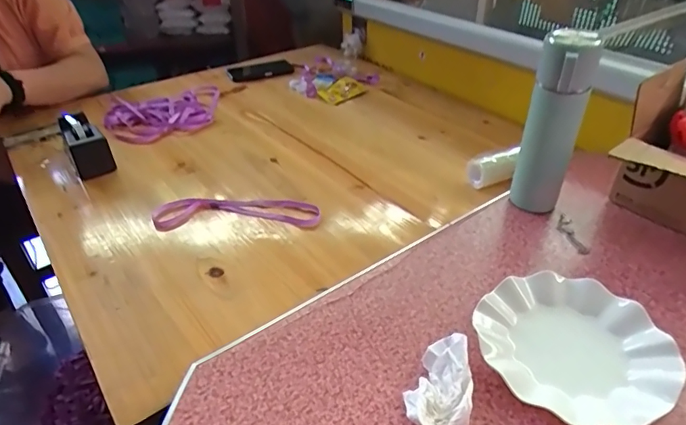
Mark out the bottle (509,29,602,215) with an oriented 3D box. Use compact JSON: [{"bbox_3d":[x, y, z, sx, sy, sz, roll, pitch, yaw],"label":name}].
[{"bbox_3d":[0.272,-0.100,0.625,0.066,0.250,0.063,16,40,23],"label":"bottle"}]

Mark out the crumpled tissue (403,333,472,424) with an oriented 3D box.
[{"bbox_3d":[0.096,0.163,0.451,0.057,0.029,0.099,13,39,19],"label":"crumpled tissue"}]

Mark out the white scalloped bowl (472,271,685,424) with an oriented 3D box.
[{"bbox_3d":[0.232,0.135,0.485,0.177,0.026,0.173,-1,36,1],"label":"white scalloped bowl"}]

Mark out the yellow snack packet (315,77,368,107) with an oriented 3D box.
[{"bbox_3d":[-0.003,-0.271,1.066,0.092,0.033,0.067,-27,43,-30],"label":"yellow snack packet"}]

